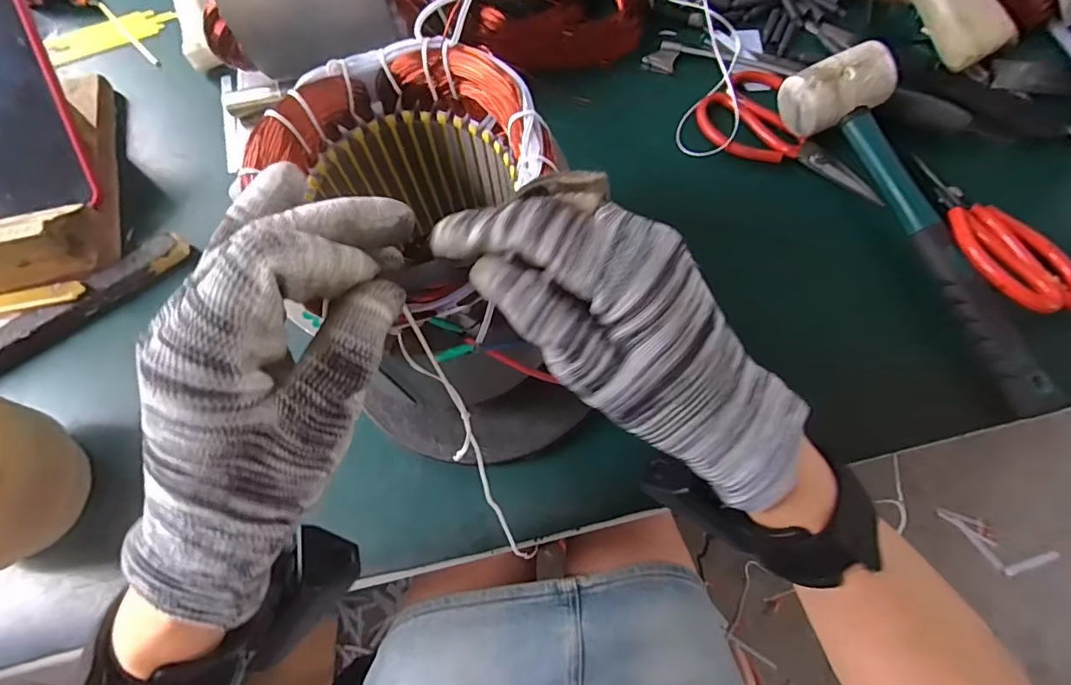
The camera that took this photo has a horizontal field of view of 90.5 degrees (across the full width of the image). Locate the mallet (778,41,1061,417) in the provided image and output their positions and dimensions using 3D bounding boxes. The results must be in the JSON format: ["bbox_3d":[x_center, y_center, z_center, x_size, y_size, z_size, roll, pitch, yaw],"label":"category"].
[{"bbox_3d":[0.280,-0.088,0.373,0.073,0.058,0.287,-26,71,-7],"label":"mallet"}]

